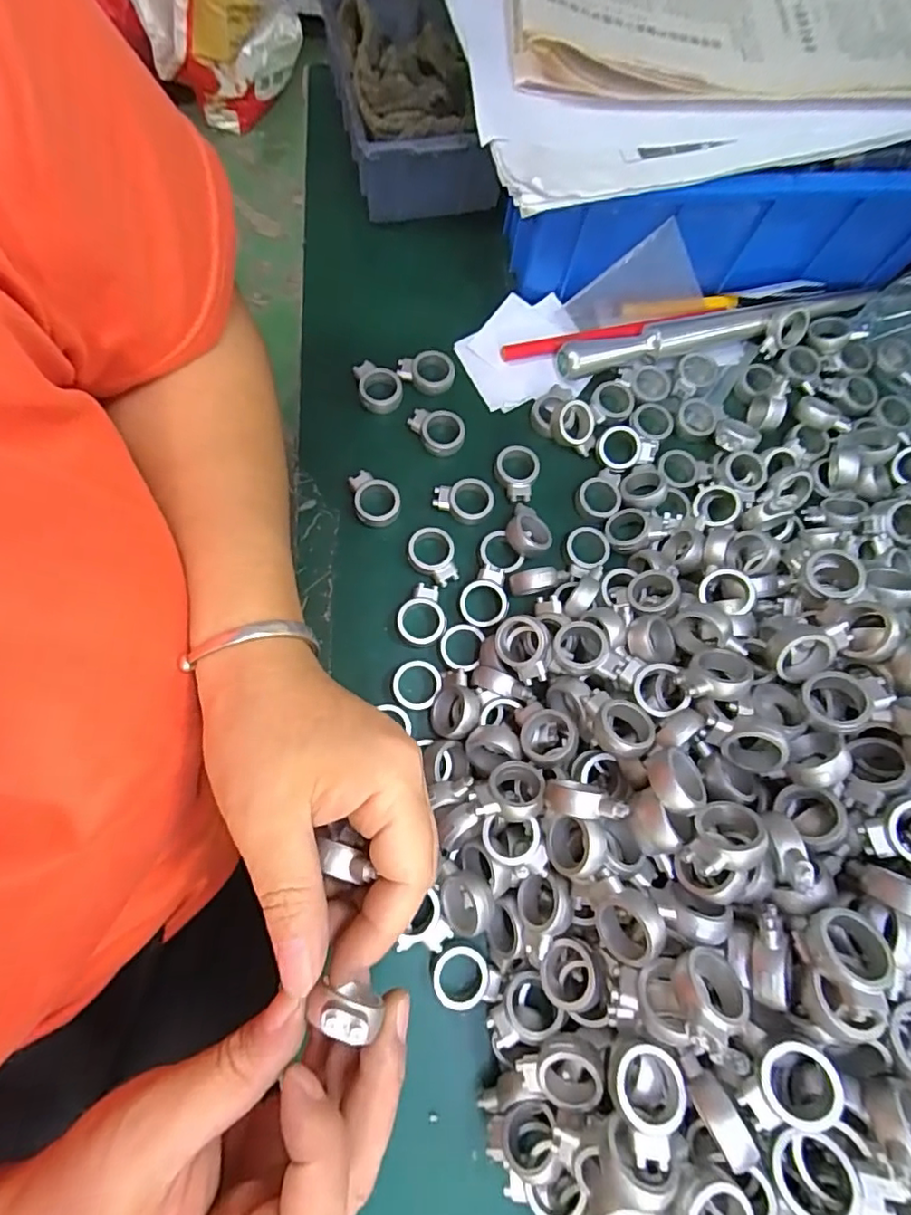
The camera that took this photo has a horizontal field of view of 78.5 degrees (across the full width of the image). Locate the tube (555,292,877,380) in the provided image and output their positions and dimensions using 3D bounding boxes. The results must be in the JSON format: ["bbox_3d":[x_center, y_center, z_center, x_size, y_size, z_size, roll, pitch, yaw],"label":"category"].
[{"bbox_3d":[0.171,-0.179,0.347,0.222,0.016,0.022,-14,77,-7],"label":"tube"}]

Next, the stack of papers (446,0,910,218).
[{"bbox_3d":[0.148,-0.346,0.304,0.301,0.038,0.248,-10,77,-6],"label":"stack of papers"}]

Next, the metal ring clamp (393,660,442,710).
[{"bbox_3d":[-0.020,0.041,0.291,0.025,0.006,0.025,3,76,-3],"label":"metal ring clamp"}]

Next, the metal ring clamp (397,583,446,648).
[{"bbox_3d":[-0.018,0.004,0.304,0.025,0.009,0.033,4,75,-3],"label":"metal ring clamp"}]

